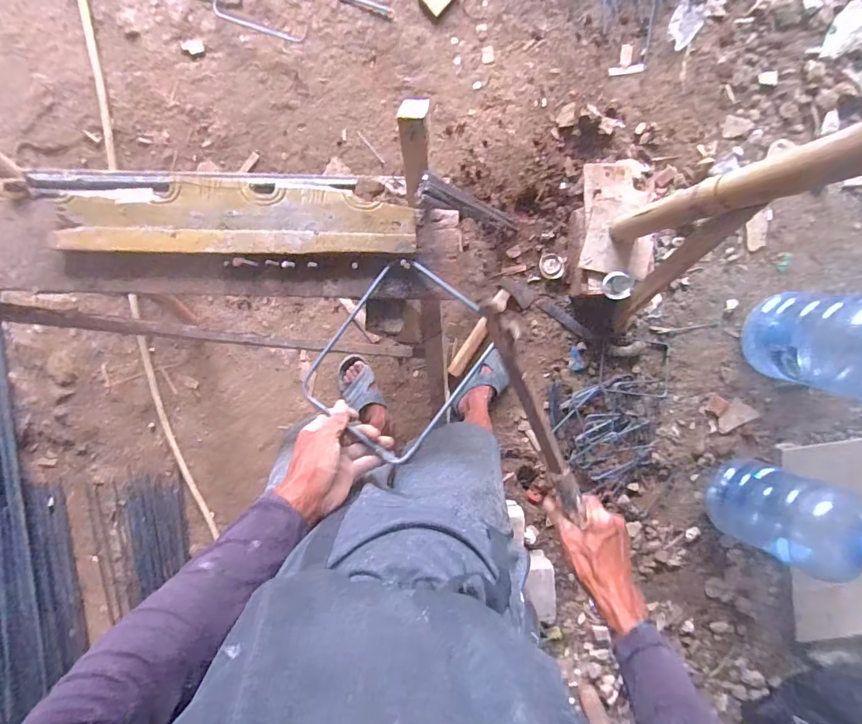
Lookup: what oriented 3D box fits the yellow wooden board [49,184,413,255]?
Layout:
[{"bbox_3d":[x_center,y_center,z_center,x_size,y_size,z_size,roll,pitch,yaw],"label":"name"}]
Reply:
[{"bbox_3d":[-0.235,-0.175,0.542,0.424,0.023,0.075,0,98,-4],"label":"yellow wooden board"}]

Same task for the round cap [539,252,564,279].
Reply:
[{"bbox_3d":[0.367,-0.290,1.331,0.066,0.019,0.078,-19,99,-1],"label":"round cap"}]

